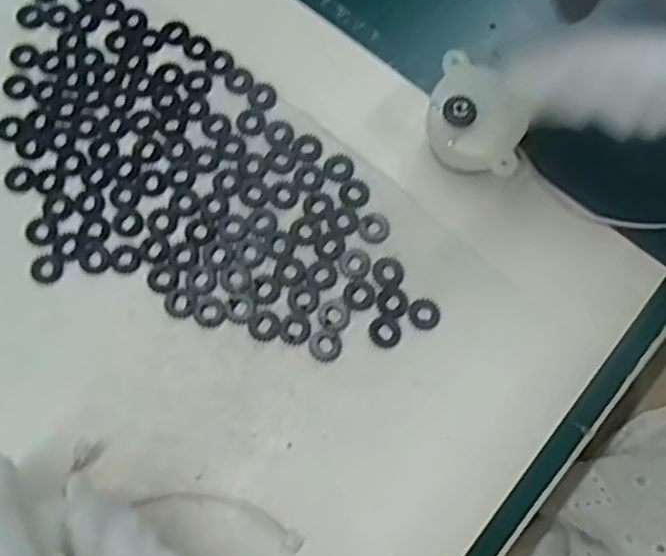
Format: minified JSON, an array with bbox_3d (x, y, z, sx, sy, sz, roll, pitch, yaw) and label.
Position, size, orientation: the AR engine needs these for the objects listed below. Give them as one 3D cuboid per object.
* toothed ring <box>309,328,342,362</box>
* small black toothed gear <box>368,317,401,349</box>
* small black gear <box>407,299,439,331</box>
[{"bbox_3d":[-0.002,0.021,0.222,0.011,0.004,0.010,0,74,-1],"label":"toothed ring"},{"bbox_3d":[0.017,0.017,0.224,0.010,0.004,0.010,-42,79,-12],"label":"small black toothed gear"},{"bbox_3d":[0.030,0.012,0.227,0.010,0.004,0.011,0,74,-1],"label":"small black gear"}]

